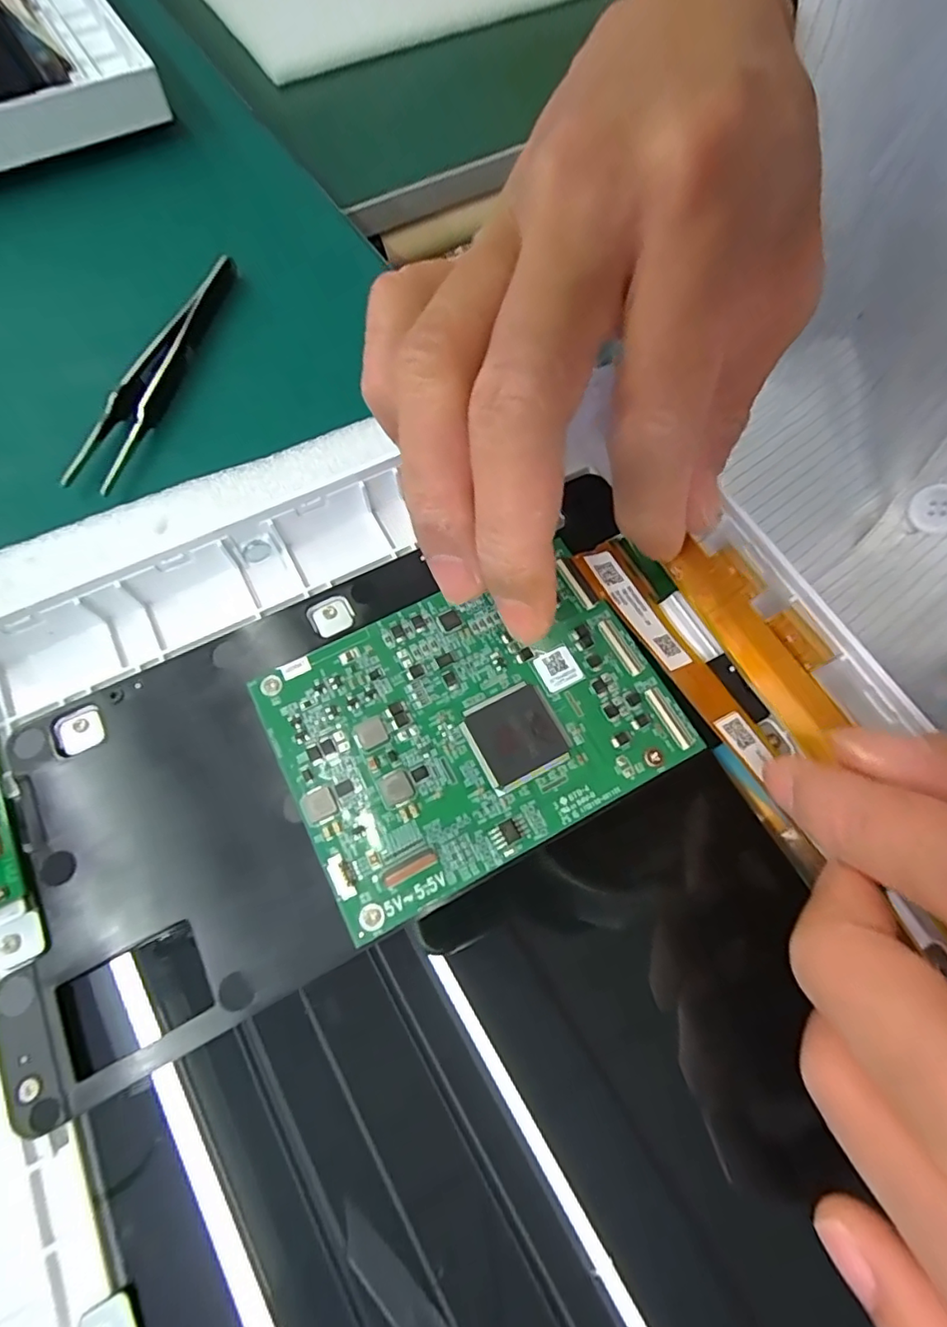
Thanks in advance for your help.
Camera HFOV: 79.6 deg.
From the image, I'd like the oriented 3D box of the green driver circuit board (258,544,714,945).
[{"bbox_3d":[0.000,0.013,0.144,0.093,0.005,0.069,-27,70,-8],"label":"green driver circuit board"}]

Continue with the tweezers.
[{"bbox_3d":[-0.113,-0.109,0.207,0.016,0.009,0.112,16,68,7],"label":"tweezers"}]

